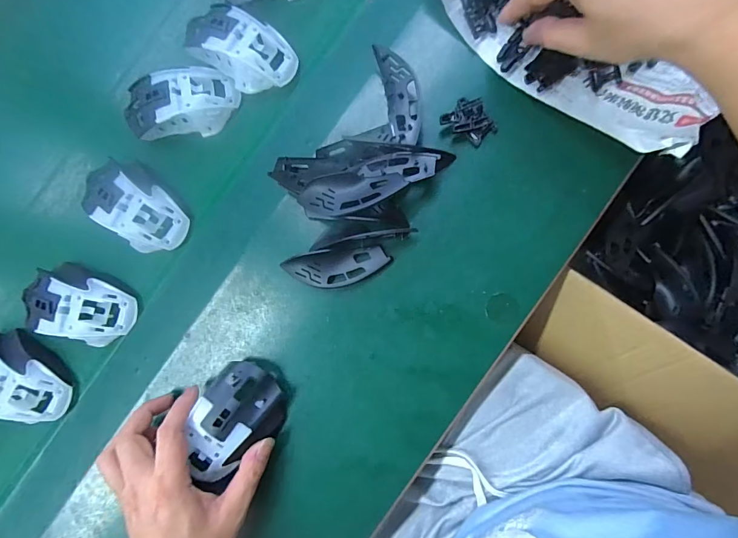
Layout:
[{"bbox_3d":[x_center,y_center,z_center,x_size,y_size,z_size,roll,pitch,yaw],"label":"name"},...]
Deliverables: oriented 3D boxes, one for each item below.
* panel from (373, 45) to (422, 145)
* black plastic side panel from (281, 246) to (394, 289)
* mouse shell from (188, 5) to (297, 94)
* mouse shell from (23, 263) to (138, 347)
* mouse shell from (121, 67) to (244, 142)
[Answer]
[{"bbox_3d":[0.031,-0.160,0.368,0.033,0.025,0.098,-10,84,6],"label":"panel"},{"bbox_3d":[-0.030,0.000,0.365,0.099,0.008,0.034,-5,85,7],"label":"black plastic side panel"},{"bbox_3d":[-0.127,-0.221,0.386,0.112,0.038,0.067,39,91,8],"label":"mouse shell"},{"bbox_3d":[-0.286,0.034,0.384,0.105,0.034,0.069,16,88,8],"label":"mouse shell"},{"bbox_3d":[-0.190,-0.169,0.392,0.110,0.031,0.063,-4,85,7],"label":"mouse shell"}]

